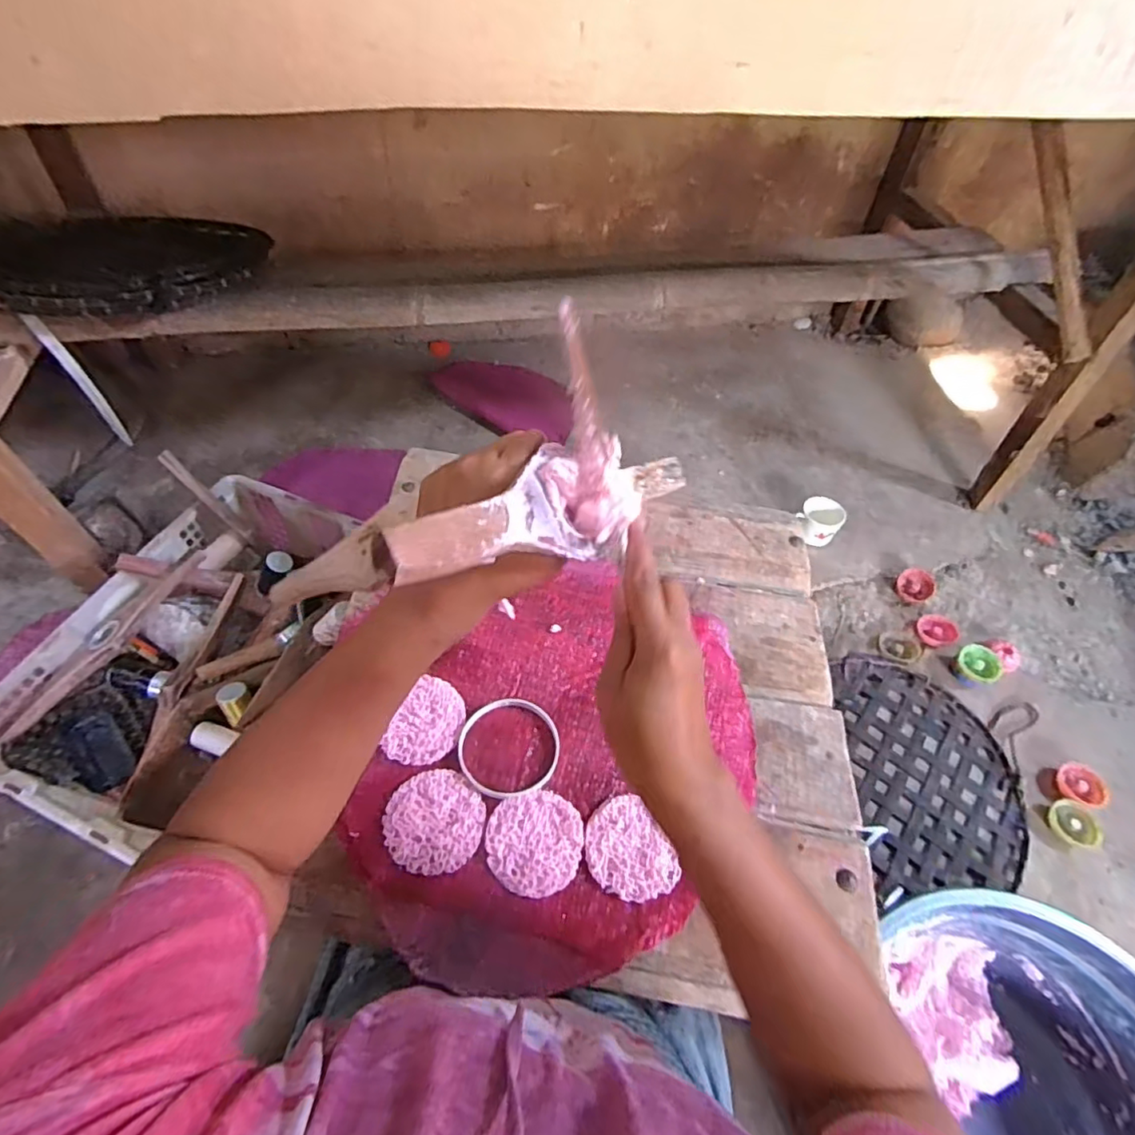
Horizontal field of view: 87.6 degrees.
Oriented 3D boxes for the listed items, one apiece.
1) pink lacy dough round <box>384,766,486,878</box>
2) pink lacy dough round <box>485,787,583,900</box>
[{"bbox_3d":[-0.111,0.209,0.491,0.080,0.005,0.078,2,53,-3],"label":"pink lacy dough round"},{"bbox_3d":[-0.025,0.224,0.485,0.076,0.004,0.076,2,53,-3],"label":"pink lacy dough round"}]

